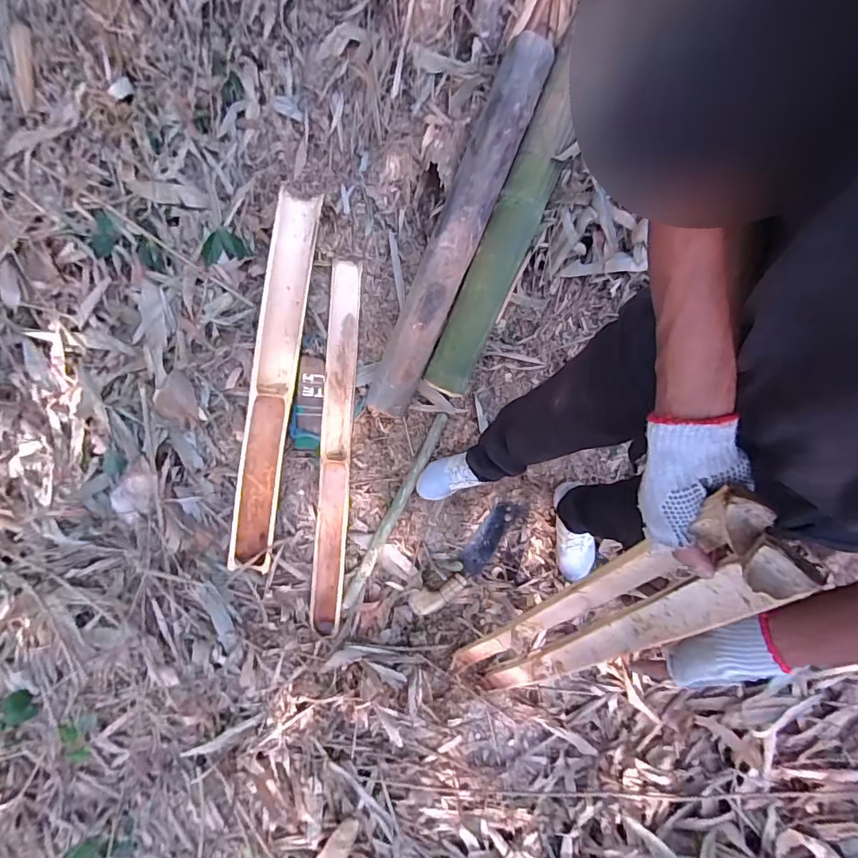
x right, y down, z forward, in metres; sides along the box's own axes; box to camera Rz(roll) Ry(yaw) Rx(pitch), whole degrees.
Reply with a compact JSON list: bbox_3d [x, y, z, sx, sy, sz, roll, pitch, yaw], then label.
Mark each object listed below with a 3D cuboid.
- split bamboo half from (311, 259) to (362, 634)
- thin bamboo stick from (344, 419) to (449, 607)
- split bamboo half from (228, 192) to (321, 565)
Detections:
[{"bbox_3d":[-0.248,0.047,1.249,0.080,0.035,0.960,4,92,1],"label":"split bamboo half"},{"bbox_3d":[-0.091,0.219,1.261,0.033,0.030,0.570,28,92,7],"label":"thin bamboo stick"},{"bbox_3d":[-0.398,-0.171,1.243,0.110,0.049,0.883,9,93,2],"label":"split bamboo half"}]

